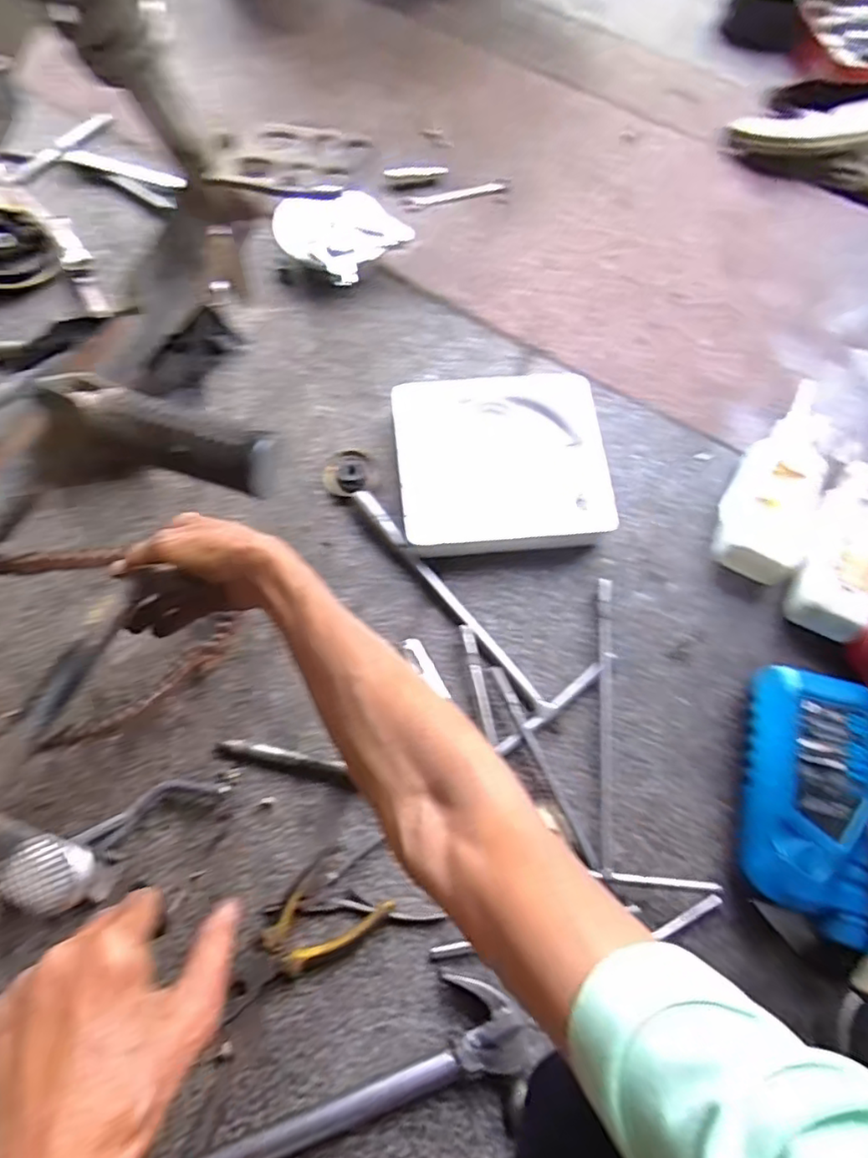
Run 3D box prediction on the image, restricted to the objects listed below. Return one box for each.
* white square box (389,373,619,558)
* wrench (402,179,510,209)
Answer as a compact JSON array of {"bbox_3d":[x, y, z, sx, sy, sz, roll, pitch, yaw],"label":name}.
[{"bbox_3d":[0.076,-0.138,0.719,0.237,0.047,0.229,-3,68,-4],"label":"white square box"},{"bbox_3d":[0.033,-0.574,0.918,0.162,0.009,0.025,-17,70,-10],"label":"wrench"}]

